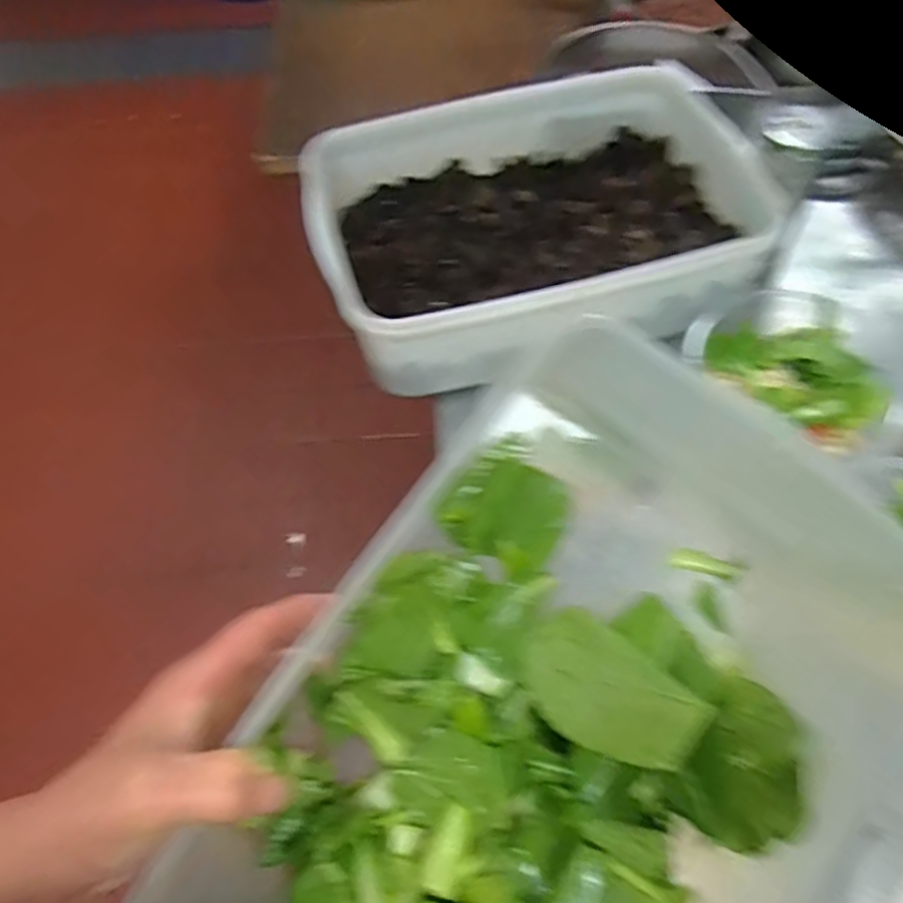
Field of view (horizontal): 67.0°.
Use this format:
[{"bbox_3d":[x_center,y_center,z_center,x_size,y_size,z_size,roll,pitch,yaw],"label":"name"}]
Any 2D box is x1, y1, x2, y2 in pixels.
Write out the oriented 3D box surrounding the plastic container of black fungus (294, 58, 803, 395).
[{"bbox_3d":[0.080,-0.216,0.642,0.402,0.099,0.268,-15,60,-7],"label":"plastic container of black fungus"}]

